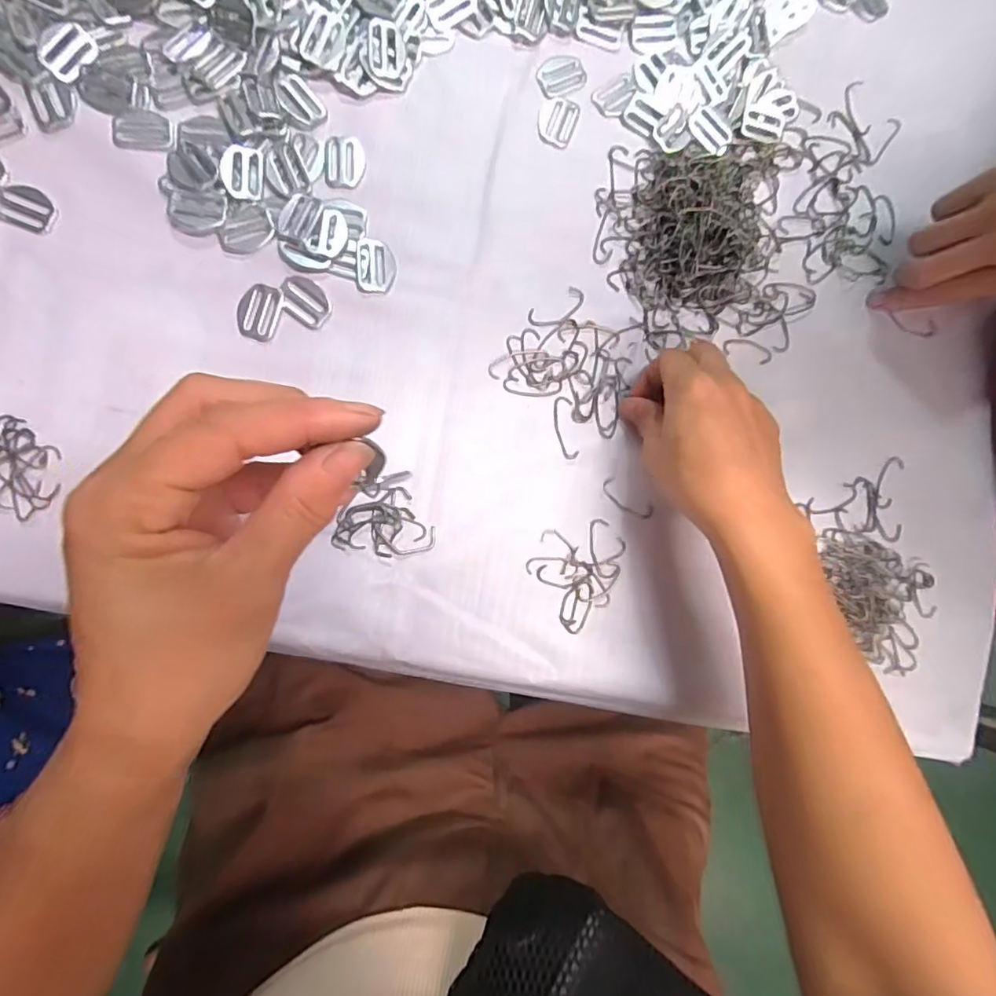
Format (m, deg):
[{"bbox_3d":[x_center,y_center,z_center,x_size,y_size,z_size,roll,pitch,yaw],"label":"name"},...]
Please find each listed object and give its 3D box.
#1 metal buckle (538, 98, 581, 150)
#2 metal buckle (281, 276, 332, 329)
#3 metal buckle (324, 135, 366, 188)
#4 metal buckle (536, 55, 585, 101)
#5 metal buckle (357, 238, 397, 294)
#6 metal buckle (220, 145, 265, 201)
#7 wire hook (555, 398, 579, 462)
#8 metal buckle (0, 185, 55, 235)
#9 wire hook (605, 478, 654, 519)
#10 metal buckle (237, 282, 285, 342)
[{"bbox_3d":[0.040,-0.250,0.374,0.026,0.004,0.034,13,85,-6],"label":"metal buckle"},{"bbox_3d":[-0.116,-0.119,0.341,0.031,0.004,0.023,39,83,-3],"label":"metal buckle"},{"bbox_3d":[-0.096,-0.212,0.356,0.025,0.004,0.034,1,87,-7],"label":"metal buckle"},{"bbox_3d":[0.042,-0.277,0.371,0.032,0.004,0.026,-26,90,-8],"label":"metal buckle"},{"bbox_3d":[-0.075,-0.144,0.349,0.024,0.004,0.033,2,86,-7],"label":"metal buckle"},{"bbox_3d":[-0.153,-0.196,0.340,0.024,0.004,0.033,-2,87,-7],"label":"metal buckle"},{"bbox_3d":[0.043,-0.044,0.355,0.013,0.004,0.040,-6,87,-7],"label":"wire hook"},{"bbox_3d":[-0.274,-0.169,0.327,0.029,0.004,0.024,17,85,-6],"label":"metal buckle"},{"bbox_3d":[0.082,0.002,0.357,0.037,0.004,0.013,35,83,-4],"label":"wire hook"},{"bbox_3d":[-0.142,-0.111,0.338,0.023,0.004,0.032,11,85,-6],"label":"metal buckle"}]

